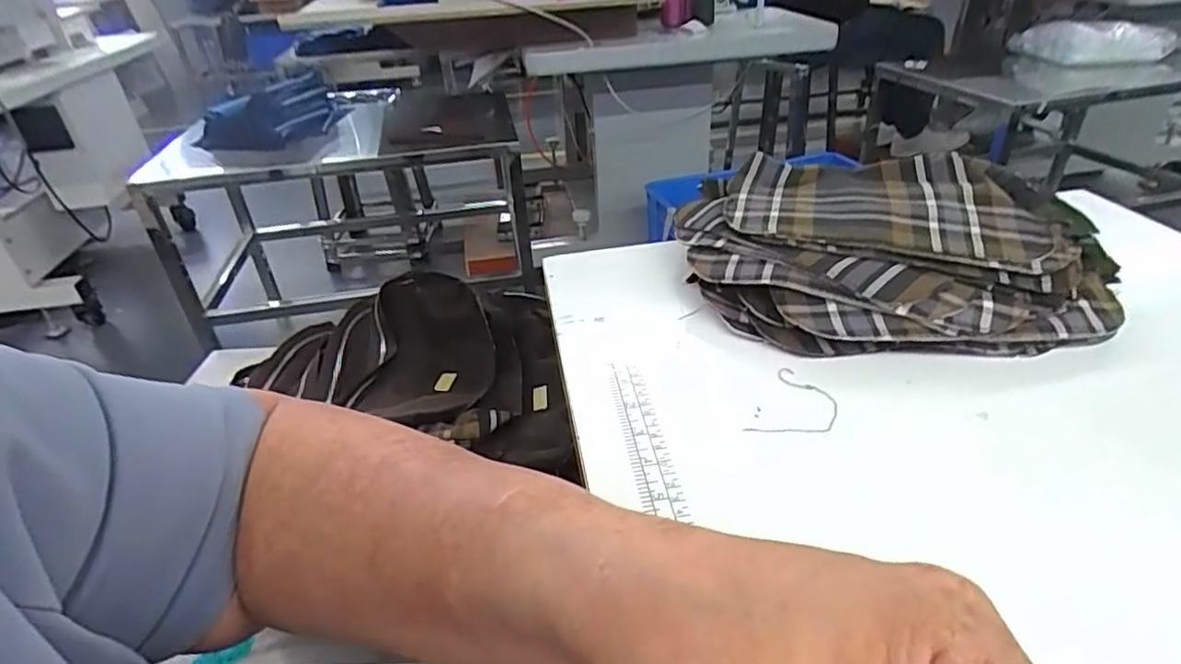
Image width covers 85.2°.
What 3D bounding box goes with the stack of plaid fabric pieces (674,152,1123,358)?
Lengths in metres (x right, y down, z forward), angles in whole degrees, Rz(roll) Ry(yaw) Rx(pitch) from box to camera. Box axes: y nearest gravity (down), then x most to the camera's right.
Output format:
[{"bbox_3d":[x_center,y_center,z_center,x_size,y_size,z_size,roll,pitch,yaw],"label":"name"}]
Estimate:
[{"bbox_3d":[0.223,-0.064,0.494,0.289,0.072,0.218,-4,33,0],"label":"stack of plaid fabric pieces"}]

